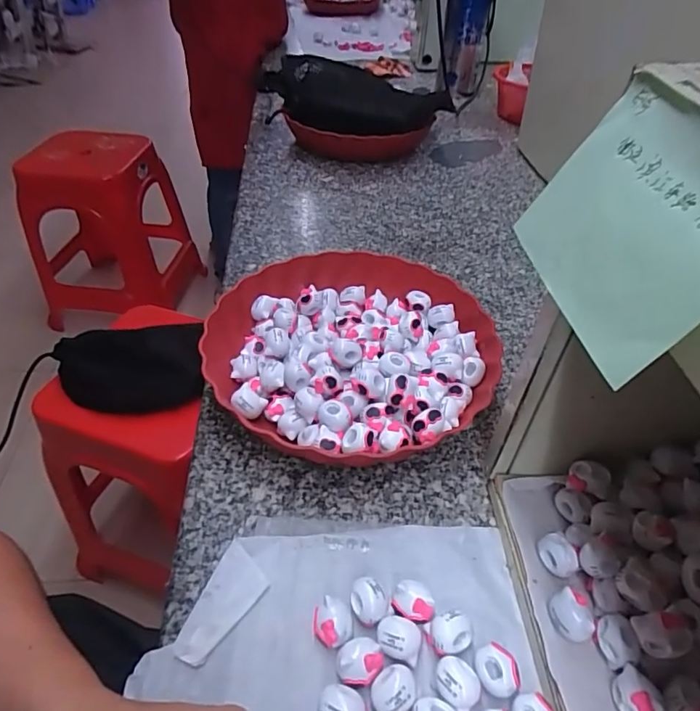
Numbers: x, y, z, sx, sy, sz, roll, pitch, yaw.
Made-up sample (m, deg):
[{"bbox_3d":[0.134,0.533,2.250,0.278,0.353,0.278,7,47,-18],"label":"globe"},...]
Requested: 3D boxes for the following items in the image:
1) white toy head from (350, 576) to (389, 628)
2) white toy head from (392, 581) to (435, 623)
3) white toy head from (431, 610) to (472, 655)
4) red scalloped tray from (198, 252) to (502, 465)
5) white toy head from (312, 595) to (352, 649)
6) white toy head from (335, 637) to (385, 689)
[{"bbox_3d":[0.012,0.149,0.304,0.022,0.018,0.023,0,44,0],"label":"white toy head"},{"bbox_3d":[0.038,0.148,0.303,0.024,0.016,0.020,13,46,13],"label":"white toy head"},{"bbox_3d":[0.058,0.161,0.291,0.023,0.018,0.019,-5,45,-5],"label":"white toy head"},{"bbox_3d":[0.001,-0.004,0.439,0.229,0.055,0.236,31,52,27],"label":"red scalloped tray"},{"bbox_3d":[-0.010,0.157,0.295,0.022,0.018,0.023,0,44,0],"label":"white toy head"},{"bbox_3d":[0.005,0.171,0.281,0.025,0.019,0.022,0,44,0],"label":"white toy head"}]

